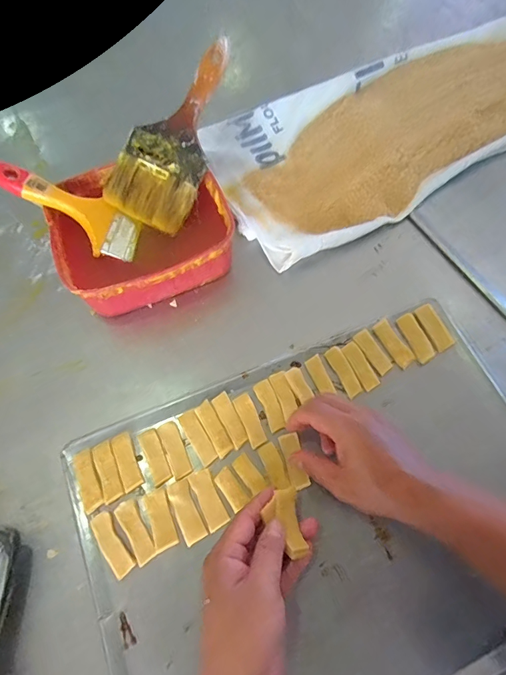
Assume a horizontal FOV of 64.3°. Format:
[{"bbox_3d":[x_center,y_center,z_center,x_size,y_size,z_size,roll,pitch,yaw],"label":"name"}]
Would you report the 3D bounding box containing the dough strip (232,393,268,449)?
[{"bbox_3d":[-0.003,0.086,0.420,0.019,0.004,0.054,-22,70,-9],"label":"dough strip"}]

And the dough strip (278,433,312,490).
[{"bbox_3d":[0.043,0.124,0.407,0.019,0.004,0.054,-16,66,-8],"label":"dough strip"}]

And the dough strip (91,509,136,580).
[{"bbox_3d":[-0.131,0.190,0.370,0.020,0.004,0.058,-35,72,-14],"label":"dough strip"}]

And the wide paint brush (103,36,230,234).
[{"bbox_3d":[-0.087,-0.241,0.470,0.100,0.021,0.224,25,89,11],"label":"wide paint brush"}]

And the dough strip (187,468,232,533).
[{"bbox_3d":[-0.043,0.157,0.392,0.022,0.004,0.055,-26,70,-11],"label":"dough strip"}]

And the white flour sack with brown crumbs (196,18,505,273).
[{"bbox_3d":[0.302,-0.361,0.615,0.788,0.045,0.268,-29,68,-14],"label":"white flour sack with brown crumbs"}]

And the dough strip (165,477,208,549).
[{"bbox_3d":[-0.063,0.166,0.385,0.022,0.004,0.057,-25,70,-10],"label":"dough strip"}]

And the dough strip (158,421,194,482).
[{"bbox_3d":[-0.079,0.113,0.408,0.019,0.006,0.056,-23,70,-9],"label":"dough strip"}]

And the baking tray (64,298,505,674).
[{"bbox_3d":[0.072,0.169,0.389,0.441,0.026,0.331,-20,65,-10],"label":"baking tray"}]

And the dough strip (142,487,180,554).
[{"bbox_3d":[-0.088,0.172,0.381,0.022,0.004,0.053,-20,69,-8],"label":"dough strip"}]

